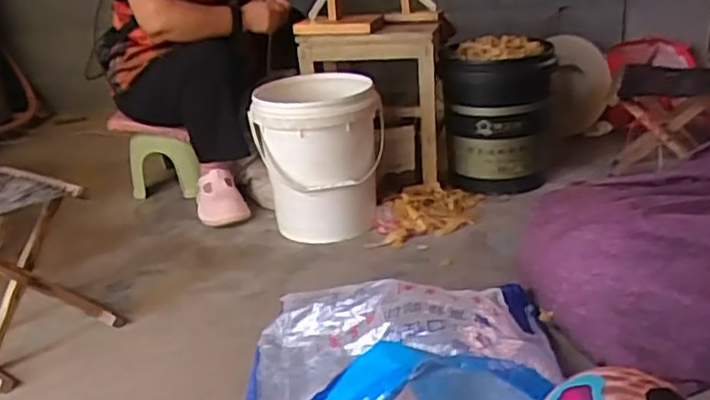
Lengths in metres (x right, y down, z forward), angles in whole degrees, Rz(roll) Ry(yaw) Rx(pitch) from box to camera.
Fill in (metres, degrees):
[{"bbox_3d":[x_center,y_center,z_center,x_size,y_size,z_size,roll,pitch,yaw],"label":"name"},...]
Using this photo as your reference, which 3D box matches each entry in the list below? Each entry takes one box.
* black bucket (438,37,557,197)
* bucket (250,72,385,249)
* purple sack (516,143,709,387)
[{"bbox_3d":[0.375,-0.227,1.773,0.274,0.364,0.244,-2,23,10],"label":"black bucket"},{"bbox_3d":[-0.079,-0.113,1.647,0.288,0.346,0.307,-4,23,0],"label":"bucket"},{"bbox_3d":[0.682,0.059,1.252,0.753,0.234,0.427,-18,26,-27],"label":"purple sack"}]

